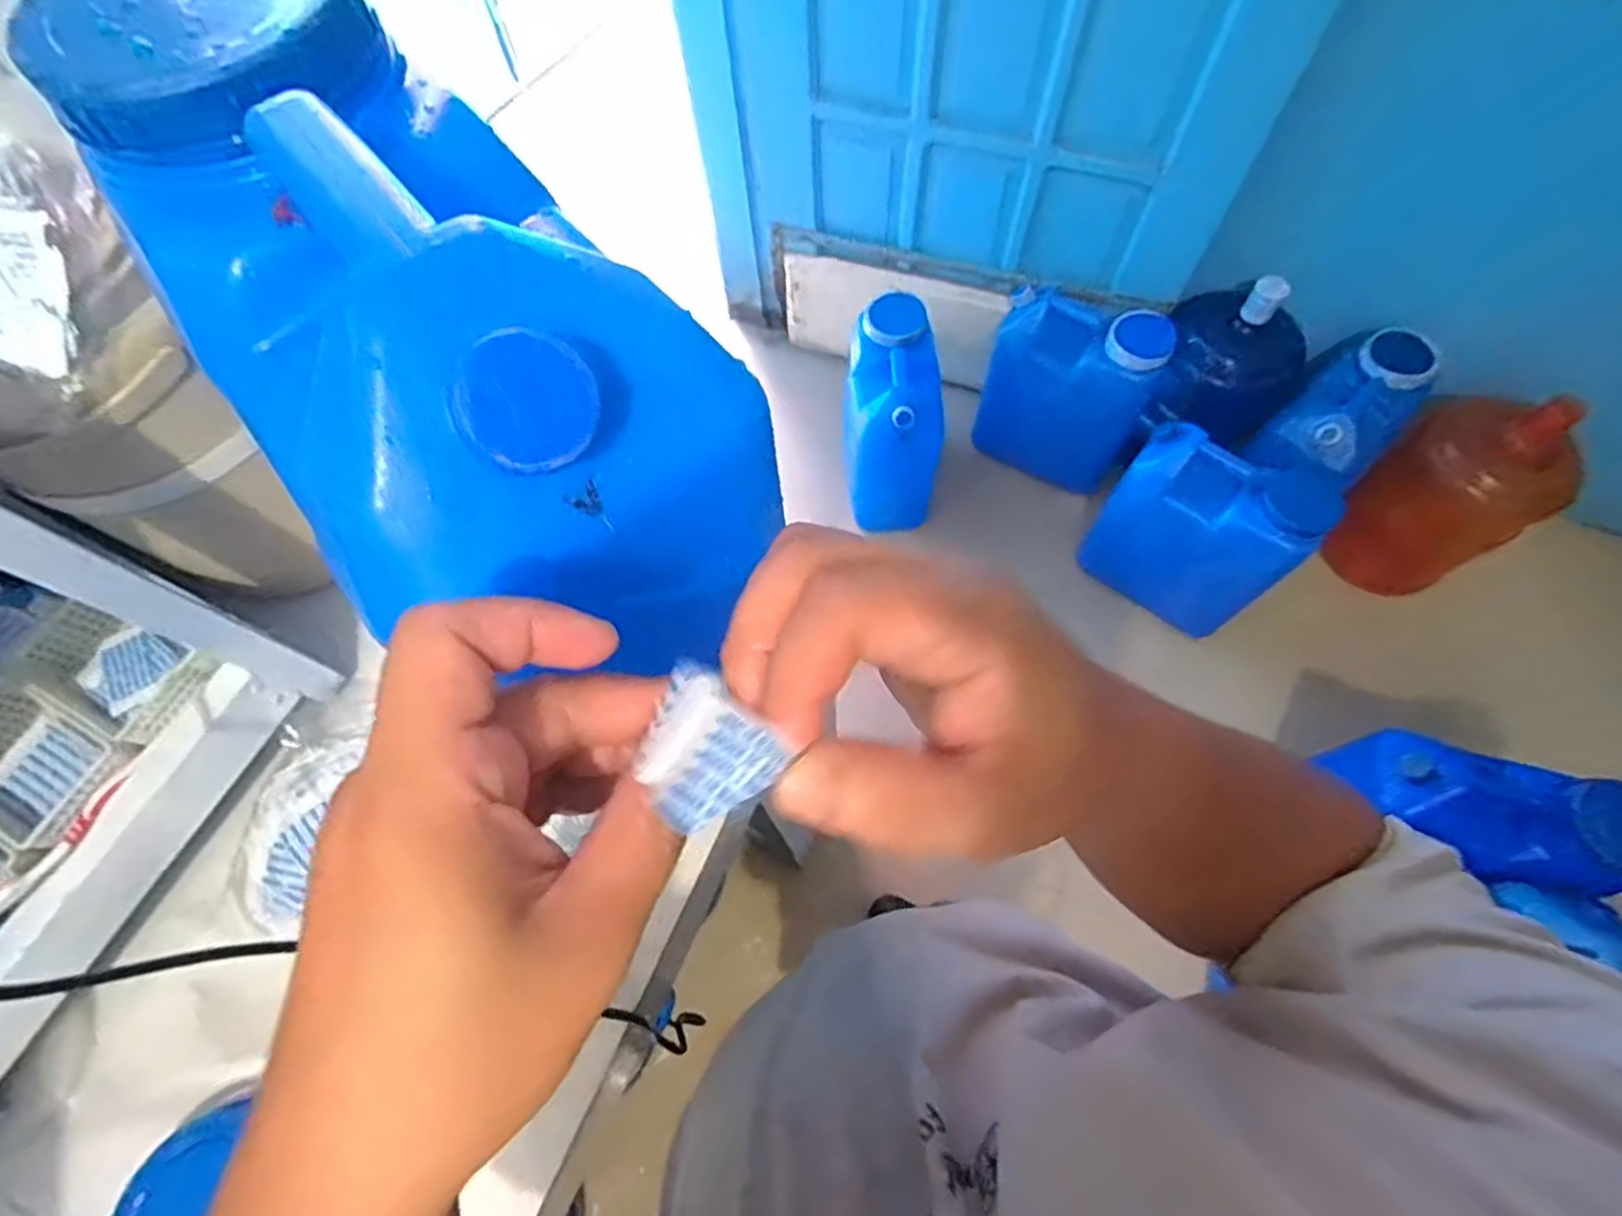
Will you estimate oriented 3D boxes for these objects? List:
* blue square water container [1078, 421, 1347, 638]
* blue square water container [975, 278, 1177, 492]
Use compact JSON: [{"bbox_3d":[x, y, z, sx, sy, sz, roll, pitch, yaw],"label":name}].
[{"bbox_3d":[0.722,-0.144,1.345,0.310,0.383,0.132,36,72,16],"label":"blue square water container"},{"bbox_3d":[0.536,-0.451,1.490,0.315,0.428,0.145,29,70,14],"label":"blue square water container"}]

